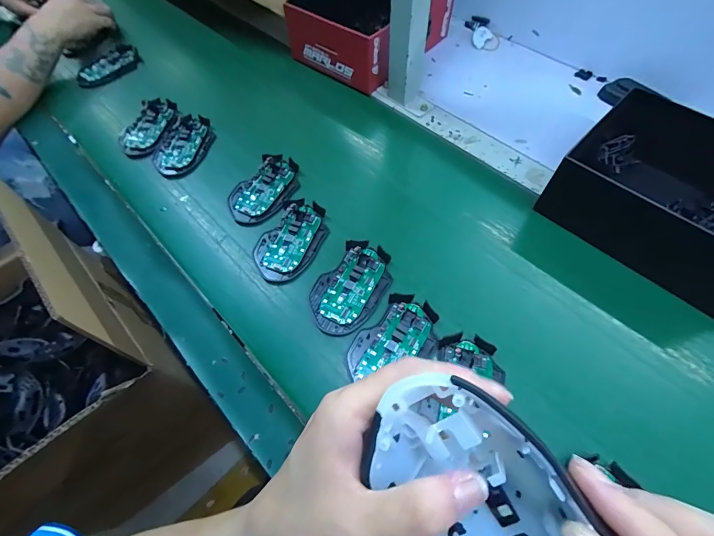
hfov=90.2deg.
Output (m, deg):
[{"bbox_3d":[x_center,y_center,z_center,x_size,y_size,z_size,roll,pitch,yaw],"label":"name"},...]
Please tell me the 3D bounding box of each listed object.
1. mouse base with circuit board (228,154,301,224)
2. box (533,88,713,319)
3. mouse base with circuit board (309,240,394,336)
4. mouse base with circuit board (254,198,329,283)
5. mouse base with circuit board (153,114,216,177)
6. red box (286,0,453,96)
[{"bbox_3d":[-0.123,-0.109,0.480,0.068,0.018,0.114,31,65,18],"label":"mouse base with circuit board"},{"bbox_3d":[0.374,-0.089,0.414,0.201,0.083,0.222,-40,66,-19],"label":"box"},{"bbox_3d":[-0.007,0.020,0.402,0.073,0.016,0.113,28,64,17],"label":"mouse base with circuit board"},{"bbox_3d":[-0.082,-0.037,0.438,0.072,0.019,0.112,22,63,14],"label":"mouse base with circuit board"},{"bbox_3d":[-0.258,-0.183,0.531,0.069,0.018,0.113,15,61,11],"label":"mouse base with circuit board"},{"bbox_3d":[0.021,-0.424,0.617,0.188,0.089,0.222,33,66,19],"label":"red box"}]

